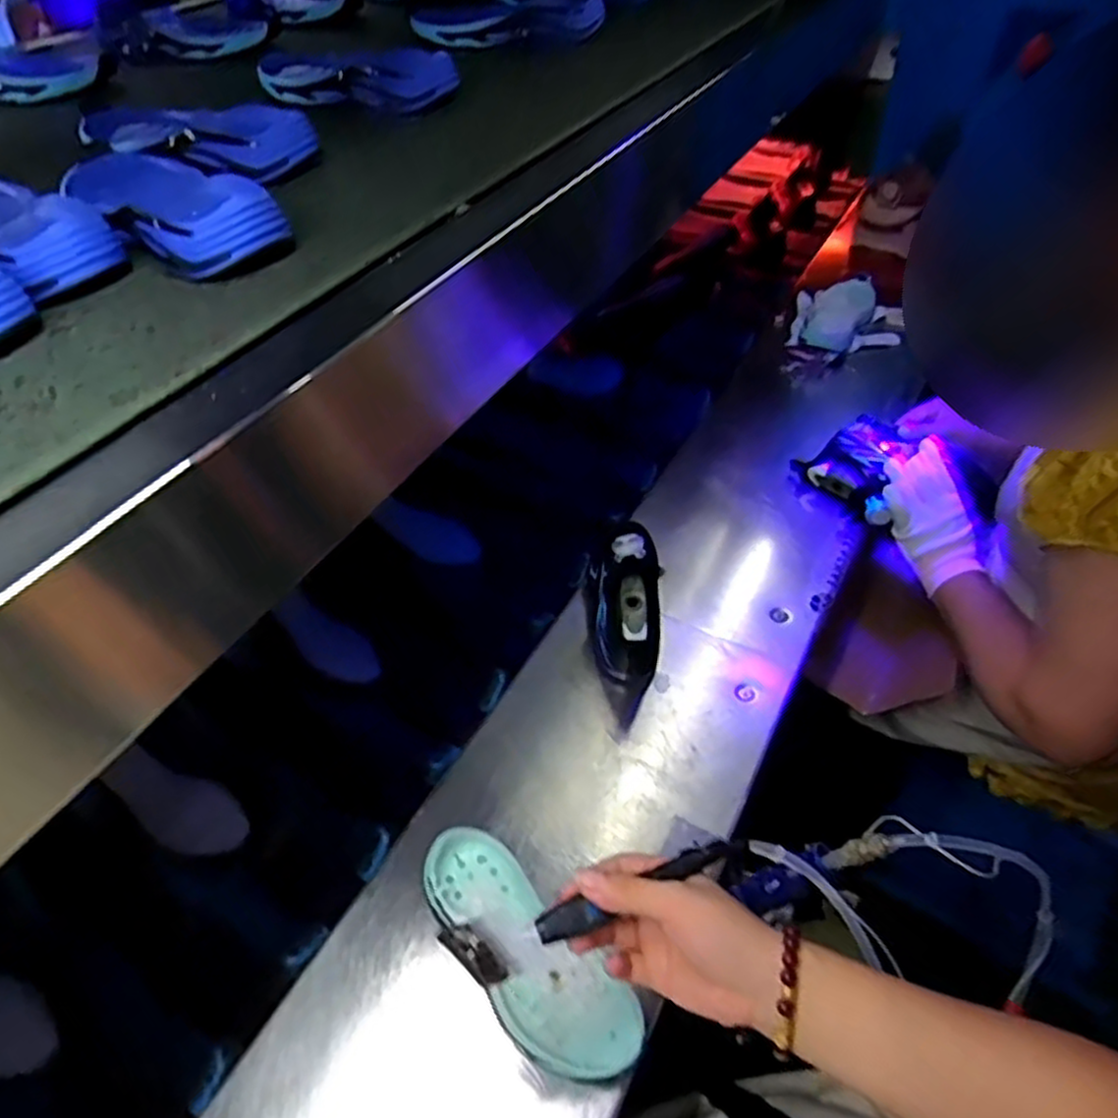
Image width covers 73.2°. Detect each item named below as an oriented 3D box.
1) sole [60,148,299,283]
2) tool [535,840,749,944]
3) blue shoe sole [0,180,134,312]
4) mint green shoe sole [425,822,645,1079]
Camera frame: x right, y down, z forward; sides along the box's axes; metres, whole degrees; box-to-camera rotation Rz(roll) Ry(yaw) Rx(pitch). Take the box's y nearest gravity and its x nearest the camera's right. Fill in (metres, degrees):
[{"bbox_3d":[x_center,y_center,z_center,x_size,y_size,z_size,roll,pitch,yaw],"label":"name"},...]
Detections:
[{"bbox_3d":[-0.251,-0.224,0.471,0.078,0.033,0.207,-36,54,-27],"label":"sole"},{"bbox_3d":[0.048,0.182,0.425,0.128,0.022,0.019,-22,49,-13],"label":"tool"},{"bbox_3d":[-0.339,-0.198,0.456,0.194,0.031,0.078,29,55,28],"label":"blue shoe sole"},{"bbox_3d":[-0.027,0.279,0.539,0.072,0.019,0.198,-34,52,-27],"label":"mint green shoe sole"}]

